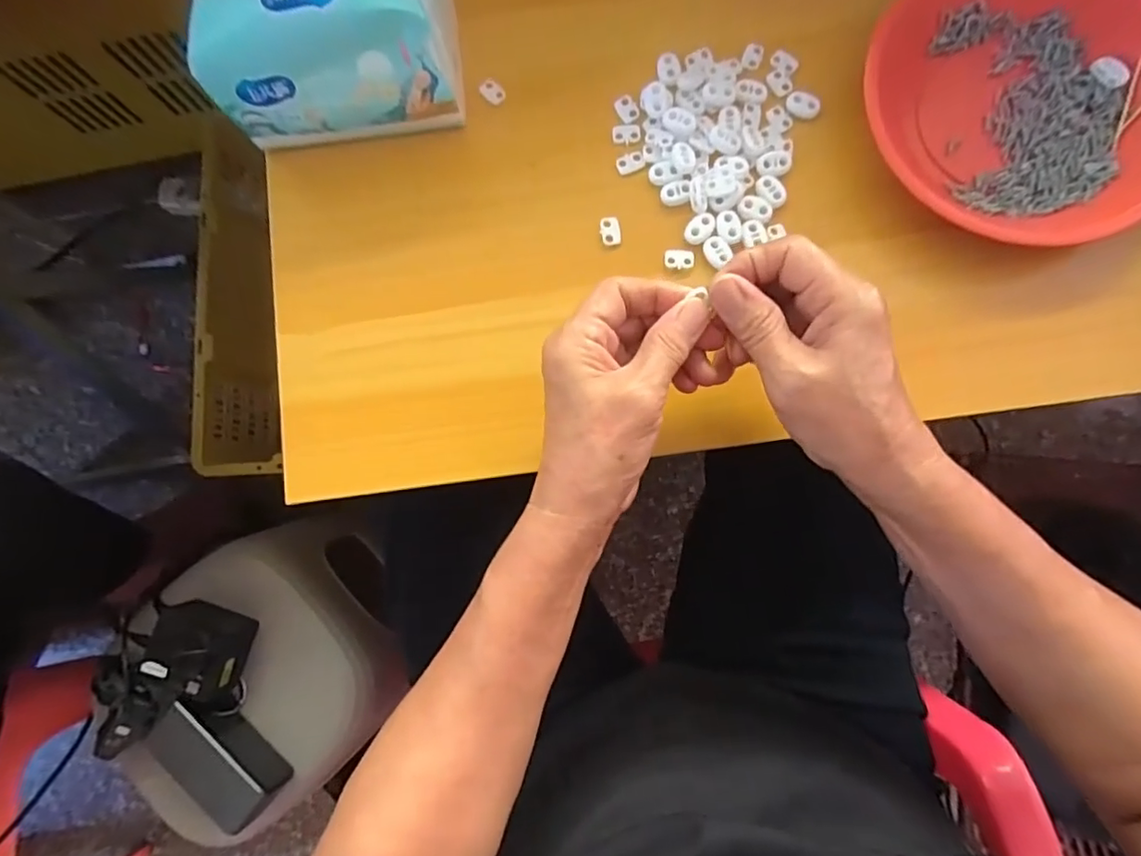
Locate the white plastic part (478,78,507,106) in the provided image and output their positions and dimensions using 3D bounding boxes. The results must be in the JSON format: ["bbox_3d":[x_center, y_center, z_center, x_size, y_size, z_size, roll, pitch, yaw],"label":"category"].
[{"bbox_3d":[-0.054,-0.232,0.383,0.019,0.004,0.014,40,86,6],"label":"white plastic part"}]

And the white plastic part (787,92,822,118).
[{"bbox_3d":[0.155,-0.216,0.370,0.022,0.007,0.013,29,85,5],"label":"white plastic part"}]

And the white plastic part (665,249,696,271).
[{"bbox_3d":[0.070,-0.110,0.359,0.019,0.004,0.012,3,83,2],"label":"white plastic part"}]

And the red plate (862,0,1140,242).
[{"bbox_3d":[0.285,-0.214,0.358,0.189,0.030,0.200,0,83,2],"label":"red plate"}]

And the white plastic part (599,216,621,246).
[{"bbox_3d":[0.026,-0.130,0.365,0.013,0.005,0.019,-5,83,1],"label":"white plastic part"}]

